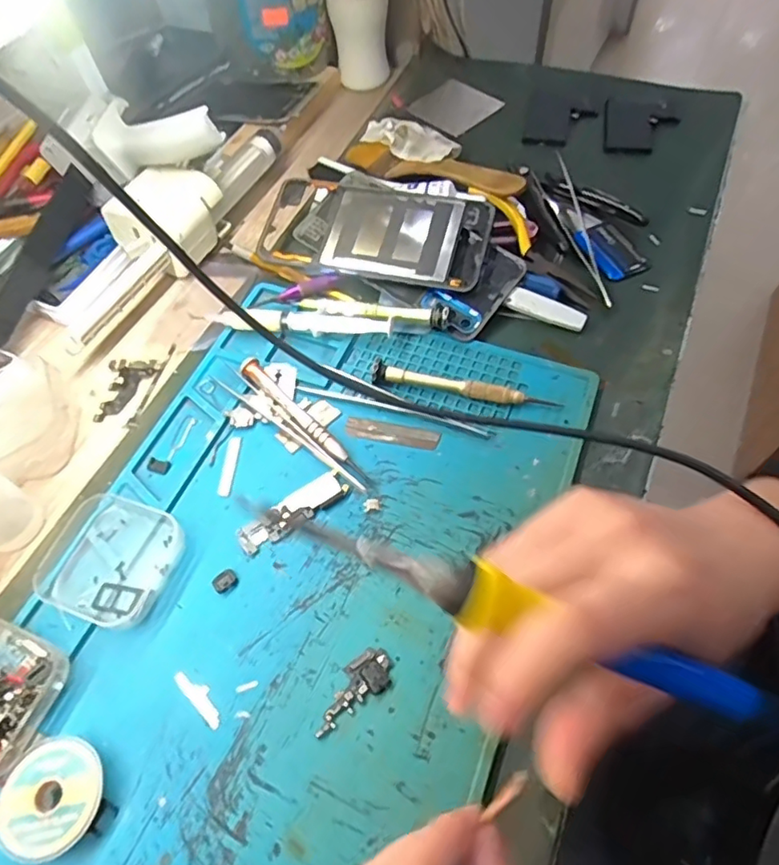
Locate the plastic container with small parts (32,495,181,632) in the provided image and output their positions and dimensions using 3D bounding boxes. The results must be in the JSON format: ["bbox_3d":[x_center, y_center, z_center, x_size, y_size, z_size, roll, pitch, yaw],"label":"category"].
[{"bbox_3d":[-0.152,0.067,0.308,0.070,0.014,0.063,18,62,15],"label":"plastic container with small parts"}]

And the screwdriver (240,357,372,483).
[{"bbox_3d":[-0.052,-0.010,0.345,0.111,0.014,0.011,39,69,24],"label":"screwdriver"}]

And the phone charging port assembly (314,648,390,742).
[{"bbox_3d":[-0.019,0.122,0.271,0.045,0.004,0.020,-32,62,-14],"label":"phone charging port assembly"}]

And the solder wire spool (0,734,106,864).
[{"bbox_3d":[-0.149,0.161,0.252,0.046,0.011,0.045,-2,59,3],"label":"solder wire spool"}]

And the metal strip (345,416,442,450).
[{"bbox_3d":[0.002,0.000,0.344,0.056,0.004,0.013,9,60,10],"label":"metal strip"}]

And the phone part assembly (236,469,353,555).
[{"bbox_3d":[-0.054,0.044,0.320,0.065,0.004,0.019,-33,62,-14],"label":"phone part assembly"}]

